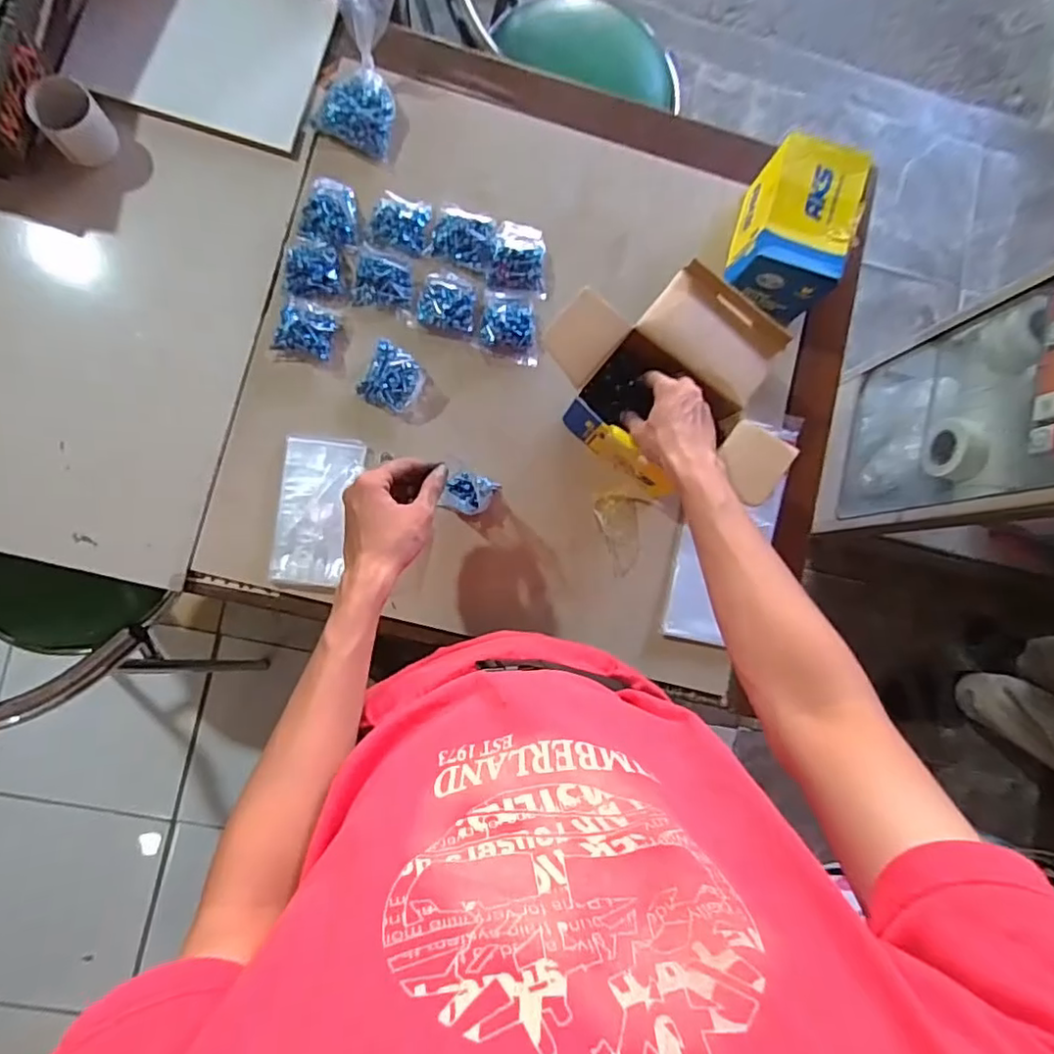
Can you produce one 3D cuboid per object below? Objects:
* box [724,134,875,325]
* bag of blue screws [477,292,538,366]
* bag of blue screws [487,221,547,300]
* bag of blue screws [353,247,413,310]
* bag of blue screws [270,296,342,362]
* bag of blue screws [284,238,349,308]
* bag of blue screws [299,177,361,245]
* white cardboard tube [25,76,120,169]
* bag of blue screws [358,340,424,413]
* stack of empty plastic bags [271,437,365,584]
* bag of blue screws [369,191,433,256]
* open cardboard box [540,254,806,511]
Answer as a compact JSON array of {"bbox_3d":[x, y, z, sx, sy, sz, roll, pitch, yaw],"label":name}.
[{"bbox_3d":[0.294,-0.328,0.686,0.104,0.099,0.165,20,84,-5],"label":"box"},{"bbox_3d":[-0.018,-0.222,0.681,0.067,0.027,0.075,10,85,-6],"label":"bag of blue screws"},{"bbox_3d":[-0.008,-0.302,0.689,0.063,0.022,0.081,7,85,-6],"label":"bag of blue screws"},{"bbox_3d":[-0.156,-0.270,0.668,0.061,0.021,0.056,3,86,-6],"label":"bag of blue screws"},{"bbox_3d":[-0.236,-0.212,0.657,0.060,0.020,0.058,15,85,-5],"label":"bag of blue screws"},{"bbox_3d":[-0.226,-0.274,0.664,0.065,0.014,0.062,6,86,-6],"label":"bag of blue screws"},{"bbox_3d":[-0.213,-0.343,0.668,0.060,0.015,0.077,1,86,-6],"label":"bag of blue screws"},{"bbox_3d":[-0.462,-0.414,0.622,0.060,0.051,0.061,0,86,-6],"label":"white cardboard tube"},{"bbox_3d":[-0.144,-0.159,0.664,0.060,0.024,0.061,31,83,-3],"label":"bag of blue screws"},{"bbox_3d":[-0.223,-0.017,0.650,0.081,0.022,0.157,6,86,-6],"label":"stack of empty plastic bags"},{"bbox_3d":[-0.136,-0.334,0.676,0.065,0.017,0.057,9,85,-6],"label":"bag of blue screws"},{"bbox_3d":[0.157,-0.150,0.639,0.252,0.106,0.196,42,83,-2],"label":"open cardboard box"}]

